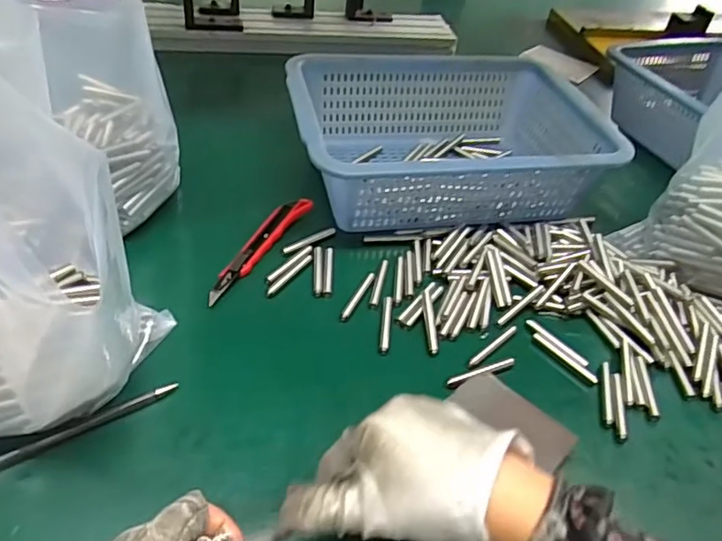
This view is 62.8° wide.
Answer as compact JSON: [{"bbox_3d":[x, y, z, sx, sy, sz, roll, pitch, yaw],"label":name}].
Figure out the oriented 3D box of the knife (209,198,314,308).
[{"bbox_3d":[-0.093,-0.023,0.525,0.028,0.012,0.151,22,43,17],"label":"knife"}]

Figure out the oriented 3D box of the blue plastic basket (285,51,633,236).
[{"bbox_3d":[0.081,-0.134,0.621,0.303,0.098,0.239,-3,41,-10],"label":"blue plastic basket"}]

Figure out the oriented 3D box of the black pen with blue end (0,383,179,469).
[{"bbox_3d":[-0.186,0.102,0.374,0.140,0.006,0.009,-22,48,-29],"label":"black pen with blue end"}]

